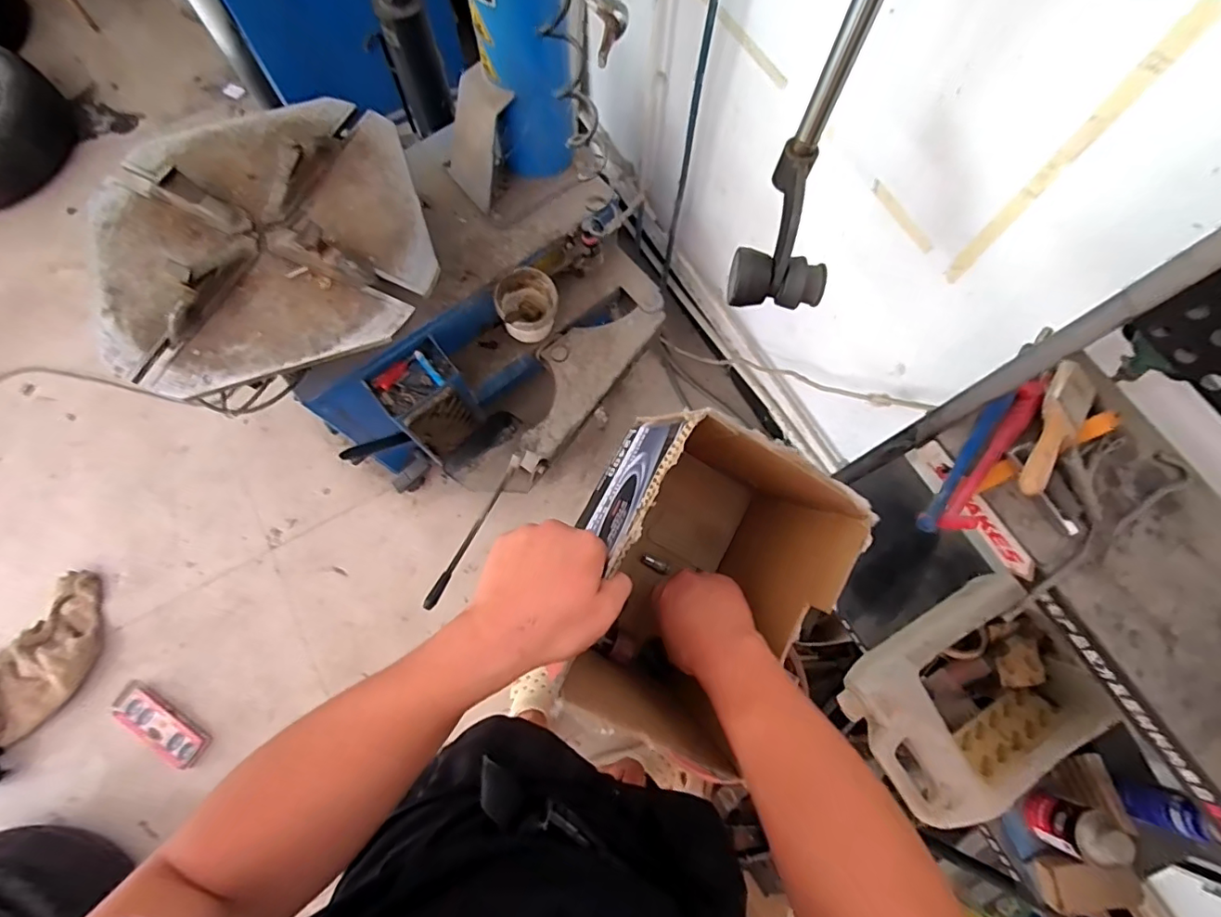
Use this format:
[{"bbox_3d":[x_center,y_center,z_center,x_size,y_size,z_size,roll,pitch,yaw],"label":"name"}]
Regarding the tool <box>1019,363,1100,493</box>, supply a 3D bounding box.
[{"bbox_3d":[0.447,-0.034,0.537,0.049,0.017,0.201,40,63,10],"label":"tool"}]

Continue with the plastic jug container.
[{"bbox_3d":[0.512,0.349,0.771,0.312,0.122,0.238,-32,77,-10],"label":"plastic jug container"}]

